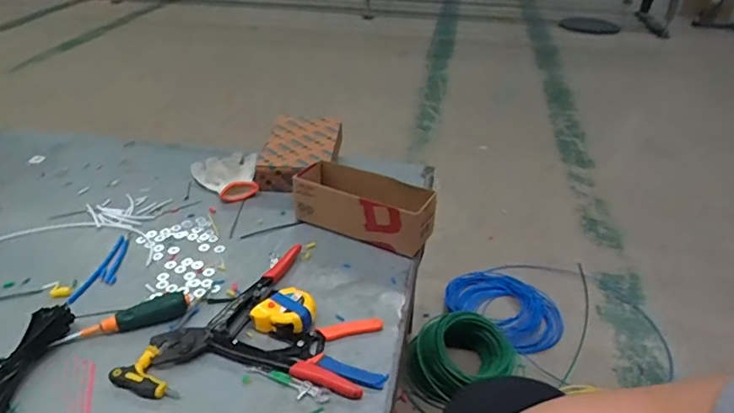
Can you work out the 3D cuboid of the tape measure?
[{"bbox_3d":[-0.107,0.138,0.701,0.080,0.034,0.057,8,33,10],"label":"tape measure"}]

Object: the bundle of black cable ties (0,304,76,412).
[{"bbox_3d":[-0.413,0.191,0.618,0.053,0.034,0.199,3,32,4],"label":"bundle of black cable ties"}]

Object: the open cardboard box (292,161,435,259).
[{"bbox_3d":[-0.010,-0.002,0.882,0.247,0.079,0.102,16,35,24],"label":"open cardboard box"}]

